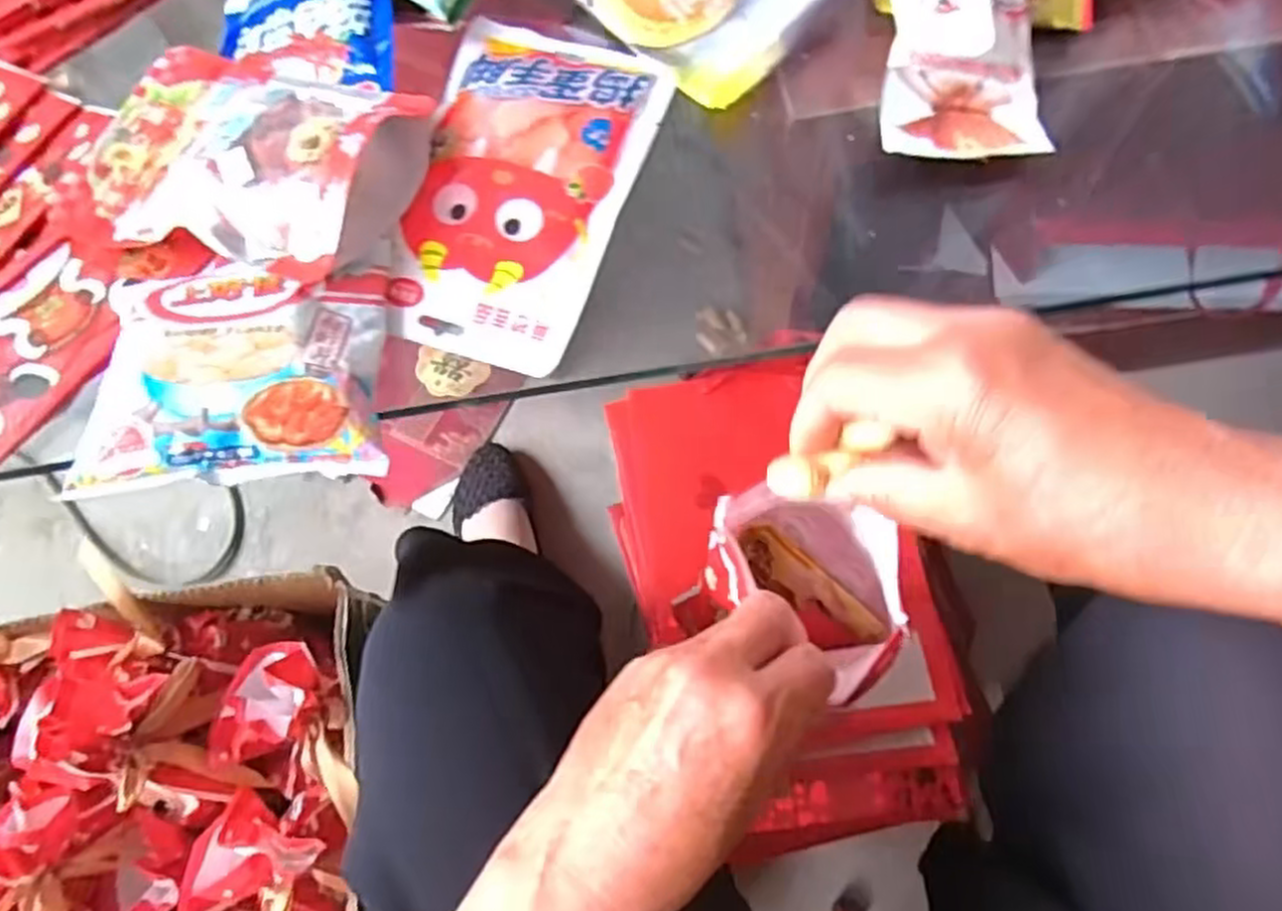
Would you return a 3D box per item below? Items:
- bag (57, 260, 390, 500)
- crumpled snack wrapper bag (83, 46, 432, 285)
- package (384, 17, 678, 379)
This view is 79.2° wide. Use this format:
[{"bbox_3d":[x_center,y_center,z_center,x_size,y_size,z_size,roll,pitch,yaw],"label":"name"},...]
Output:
[{"bbox_3d":[-0.168,-0.035,0.330,0.109,0.037,0.100,-8,67,2],"label":"bag"},{"bbox_3d":[-0.192,-0.150,0.370,0.165,0.038,0.116,17,70,11],"label":"crumpled snack wrapper bag"},{"bbox_3d":[-0.061,-0.133,0.379,0.111,0.010,0.185,15,72,7],"label":"package"}]

